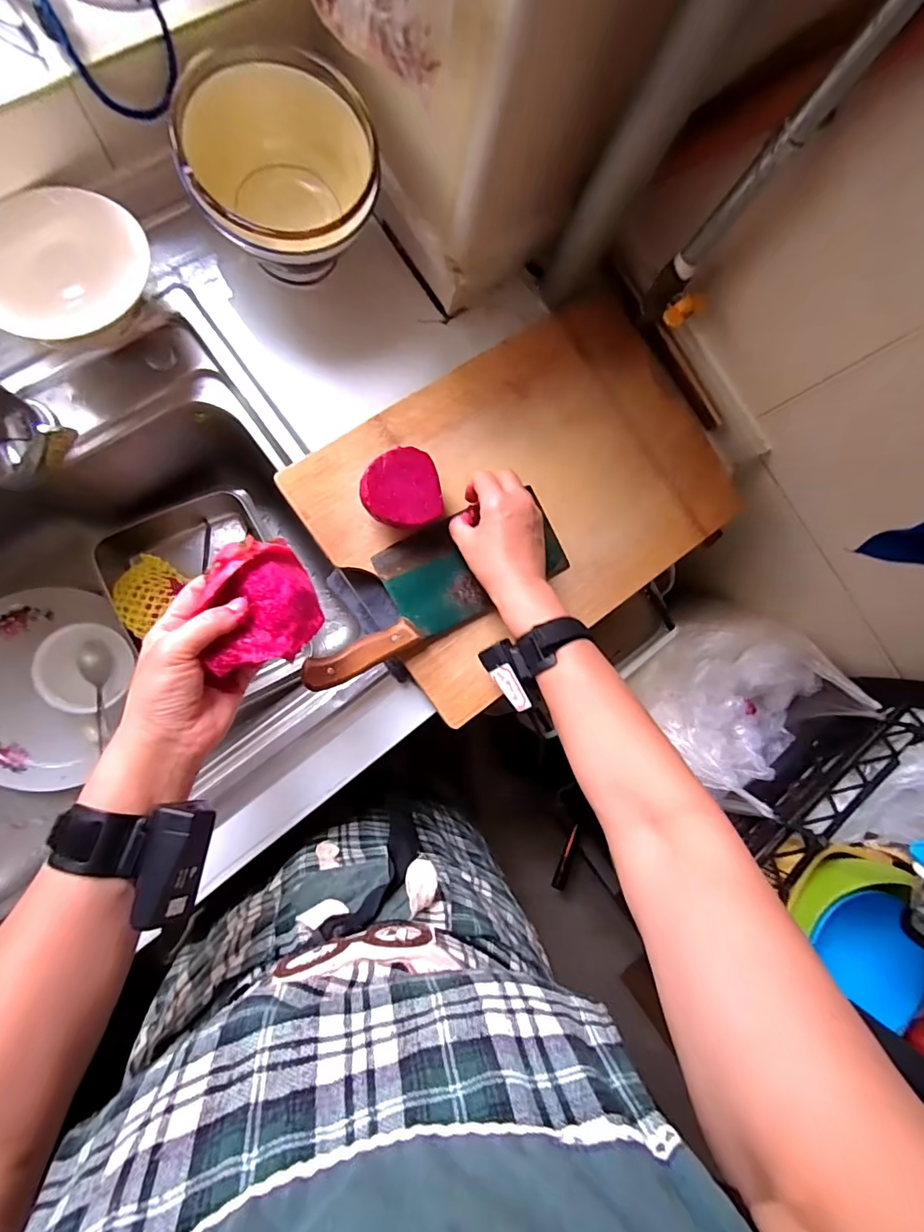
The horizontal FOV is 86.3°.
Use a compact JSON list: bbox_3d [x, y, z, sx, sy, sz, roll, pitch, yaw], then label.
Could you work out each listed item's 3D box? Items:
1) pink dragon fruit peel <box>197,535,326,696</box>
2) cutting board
[{"bbox_3d":[-0.153,-0.006,0.380,0.076,0.047,0.100,-4,82,-6],"label":"pink dragon fruit peel"},{"bbox_3d":[0.093,-0.145,0.550,0.472,0.021,0.312,-35,94,-11],"label":"cutting board"}]

